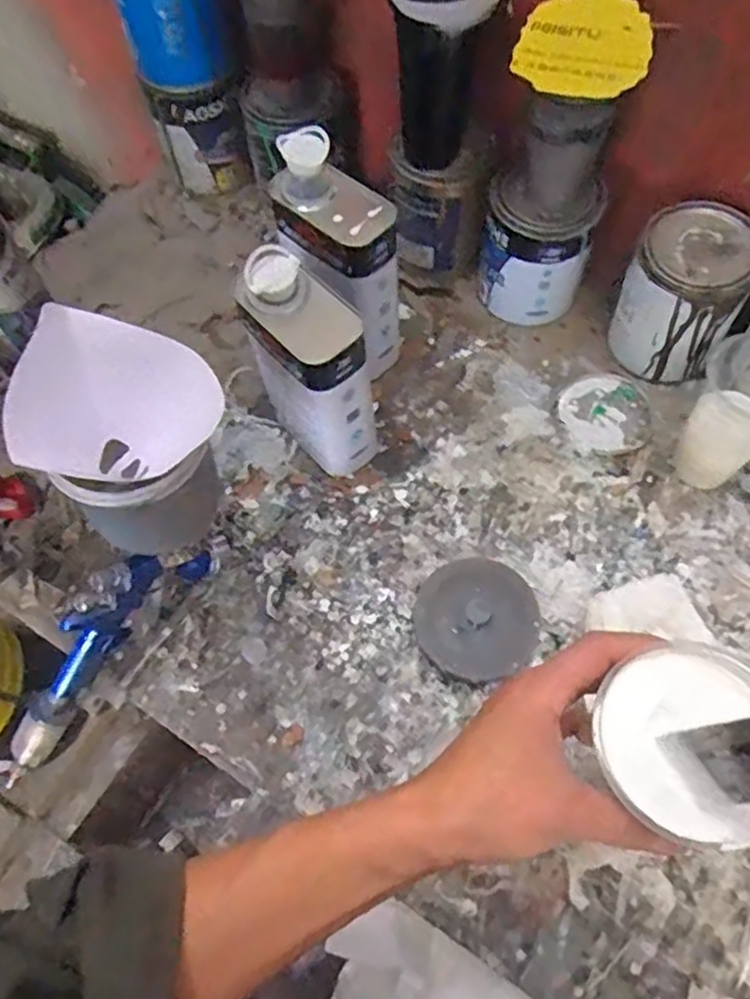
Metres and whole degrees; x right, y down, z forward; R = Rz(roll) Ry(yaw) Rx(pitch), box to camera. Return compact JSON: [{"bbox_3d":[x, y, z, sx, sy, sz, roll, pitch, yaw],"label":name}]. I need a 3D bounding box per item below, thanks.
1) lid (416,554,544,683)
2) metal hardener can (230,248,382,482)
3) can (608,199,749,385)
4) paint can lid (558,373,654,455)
[{"bbox_3d":[0.083,0.098,0.579,0.100,0.016,0.095,38,92,18],"label":"lid"},{"bbox_3d":[-0.054,-0.109,0.611,0.058,0.199,0.113,-36,69,-13],"label":"metal hardener can"},{"bbox_3d":[0.286,-0.190,0.662,0.101,0.138,0.100,-1,65,2],"label":"can"},{"bbox_3d":[0.228,-0.084,0.691,0.090,0.007,0.088,-1,65,2],"label":"paint can lid"}]

